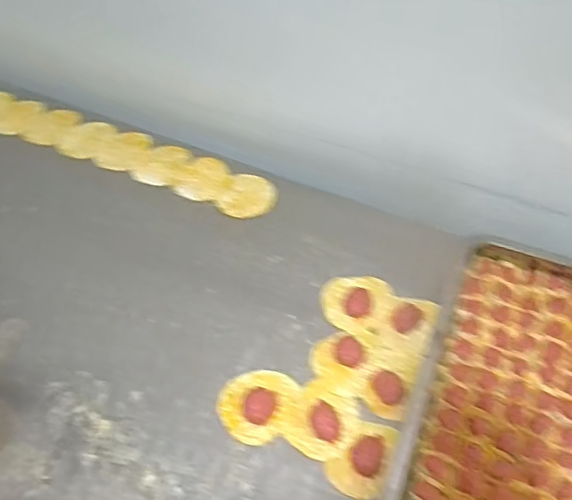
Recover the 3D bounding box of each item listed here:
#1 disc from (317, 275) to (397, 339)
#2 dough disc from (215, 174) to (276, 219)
[{"bbox_3d":[0.085,0.063,0.679,0.084,0.013,0.089,0,51,1],"label":"disc"},{"bbox_3d":[-0.053,-0.075,0.791,0.071,0.015,0.084,16,53,13],"label":"dough disc"}]

